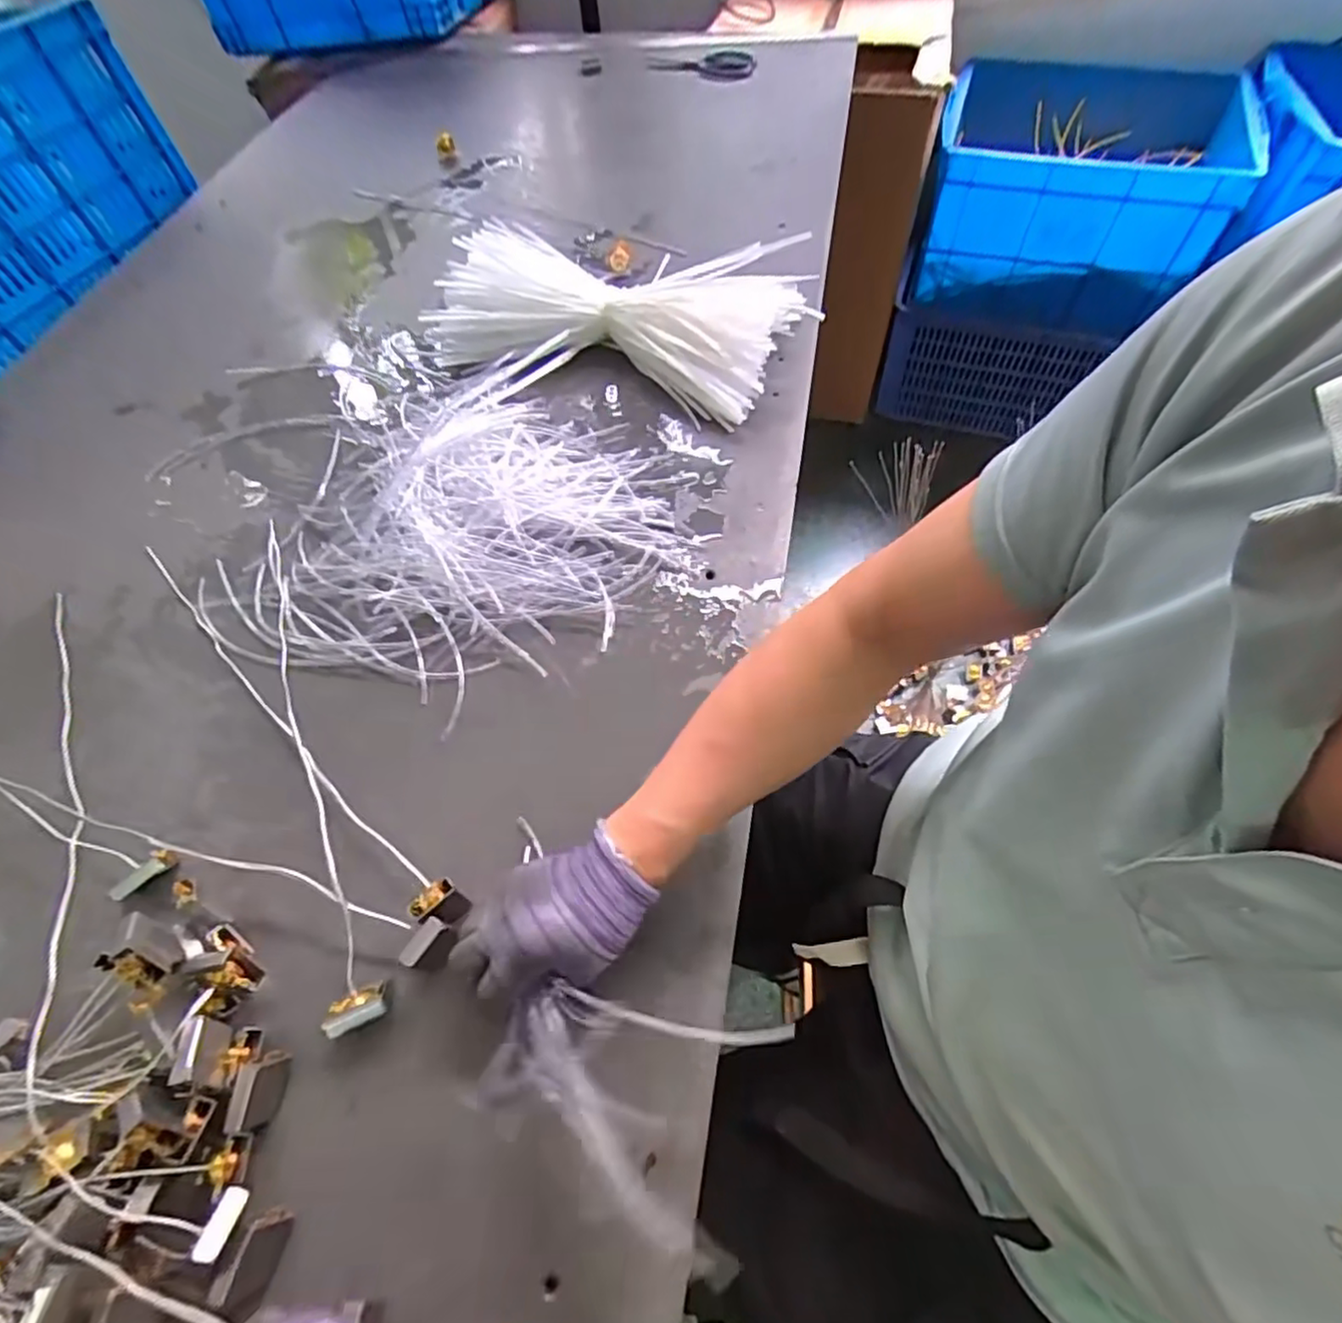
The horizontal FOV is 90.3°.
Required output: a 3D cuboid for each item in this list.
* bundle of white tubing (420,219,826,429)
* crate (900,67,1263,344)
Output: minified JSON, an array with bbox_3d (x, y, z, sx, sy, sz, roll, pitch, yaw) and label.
[{"bbox_3d":[-0.067,-0.377,0.749,0.419,0.097,0.188,13,61,11],"label":"bundle of white tubing"},{"bbox_3d":[0.839,-1.010,1.431,0.556,0.340,0.433,14,61,11],"label":"crate"}]

